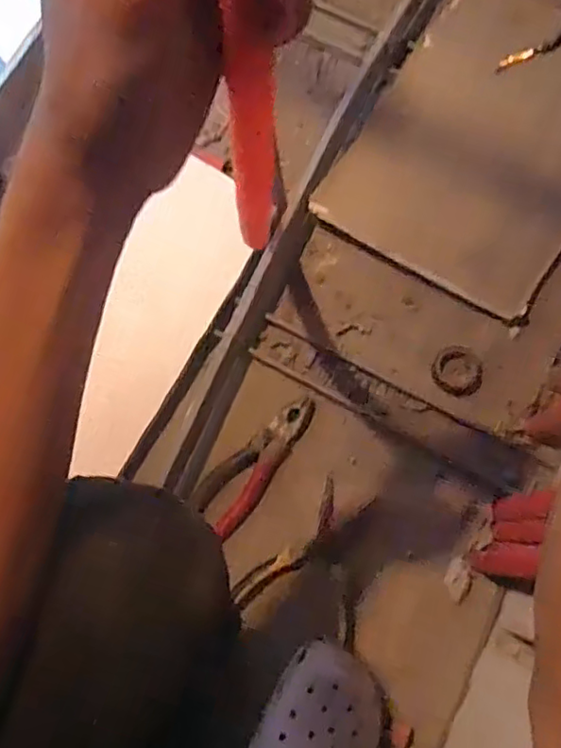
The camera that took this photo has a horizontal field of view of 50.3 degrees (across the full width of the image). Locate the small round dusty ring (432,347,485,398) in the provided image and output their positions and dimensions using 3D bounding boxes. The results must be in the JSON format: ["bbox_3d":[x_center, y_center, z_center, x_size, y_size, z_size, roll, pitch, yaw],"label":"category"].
[{"bbox_3d":[0.198,-0.004,0.663,0.055,0.004,0.058,0,77,2],"label":"small round dusty ring"}]

